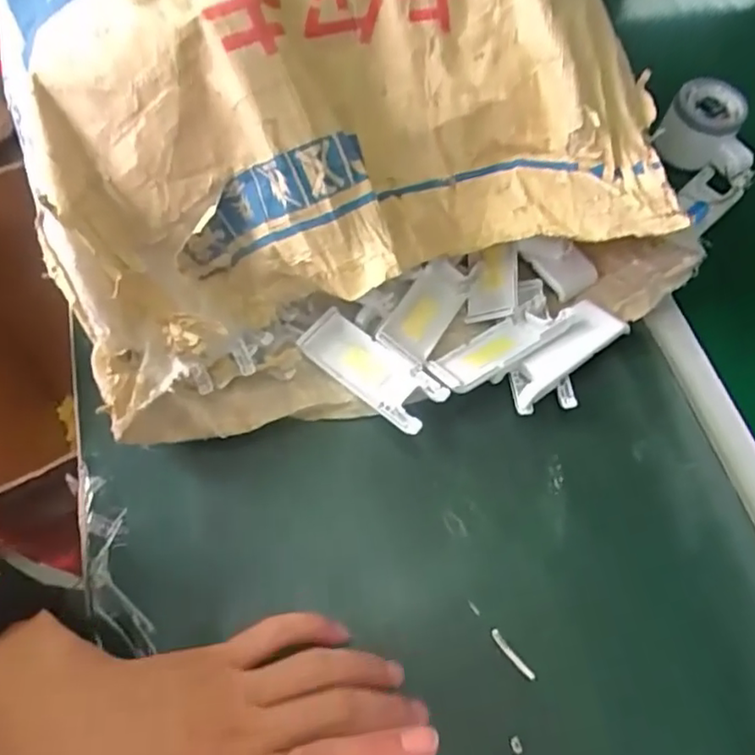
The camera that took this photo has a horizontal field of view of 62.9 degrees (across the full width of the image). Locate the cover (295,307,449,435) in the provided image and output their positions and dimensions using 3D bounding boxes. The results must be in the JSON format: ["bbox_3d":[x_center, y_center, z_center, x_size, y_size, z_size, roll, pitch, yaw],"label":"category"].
[{"bbox_3d":[-0.005,-0.005,0.417,0.103,0.017,0.039,38,67,15],"label":"cover"}]

